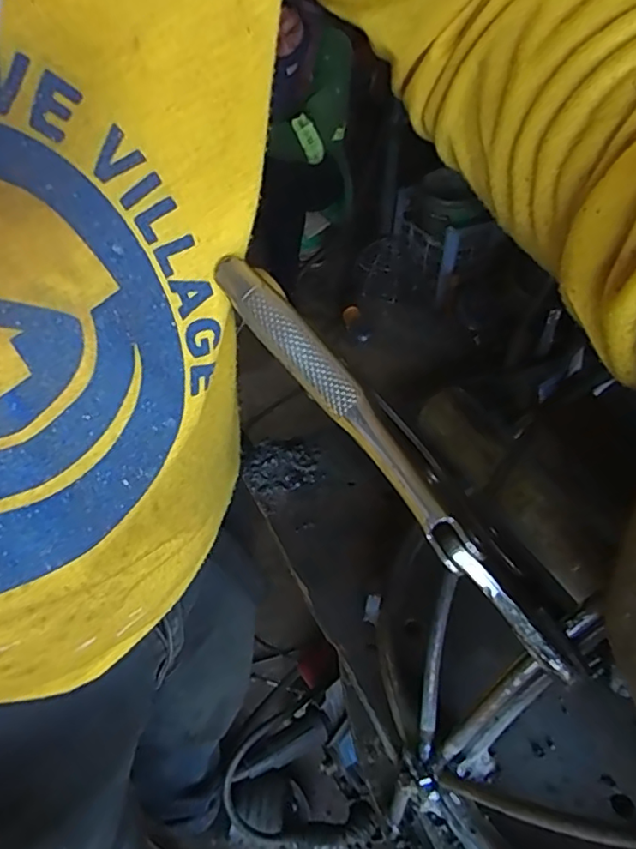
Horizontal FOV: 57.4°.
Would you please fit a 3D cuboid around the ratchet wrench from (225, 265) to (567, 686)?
[{"bbox_3d":[0.019,0.008,0.181,0.013,0.014,0.161,-31,73,-24],"label":"ratchet wrench"}]

